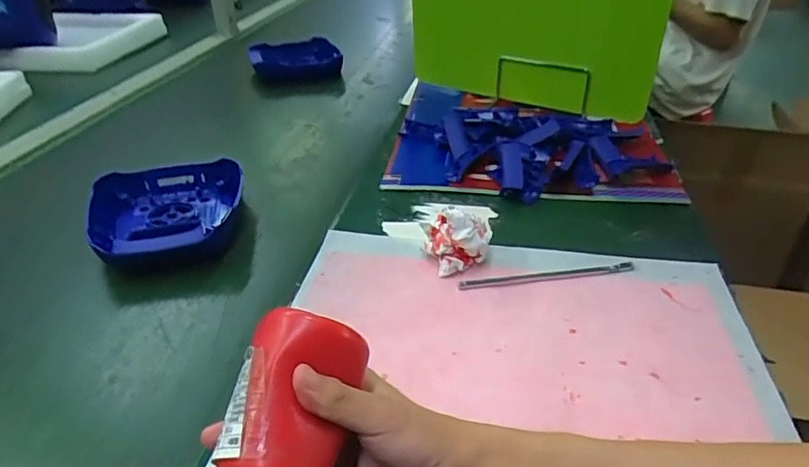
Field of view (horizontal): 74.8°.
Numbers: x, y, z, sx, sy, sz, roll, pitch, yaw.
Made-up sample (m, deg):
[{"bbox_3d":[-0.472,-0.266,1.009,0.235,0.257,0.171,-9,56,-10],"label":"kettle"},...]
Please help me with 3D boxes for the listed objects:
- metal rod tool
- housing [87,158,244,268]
[{"bbox_3d":[0.140,0.042,0.519,0.178,0.007,0.011,-8,35,-6],"label":"metal rod tool"},{"bbox_3d":[-0.272,-0.021,0.611,0.171,0.048,0.197,-9,36,-8],"label":"housing"}]

